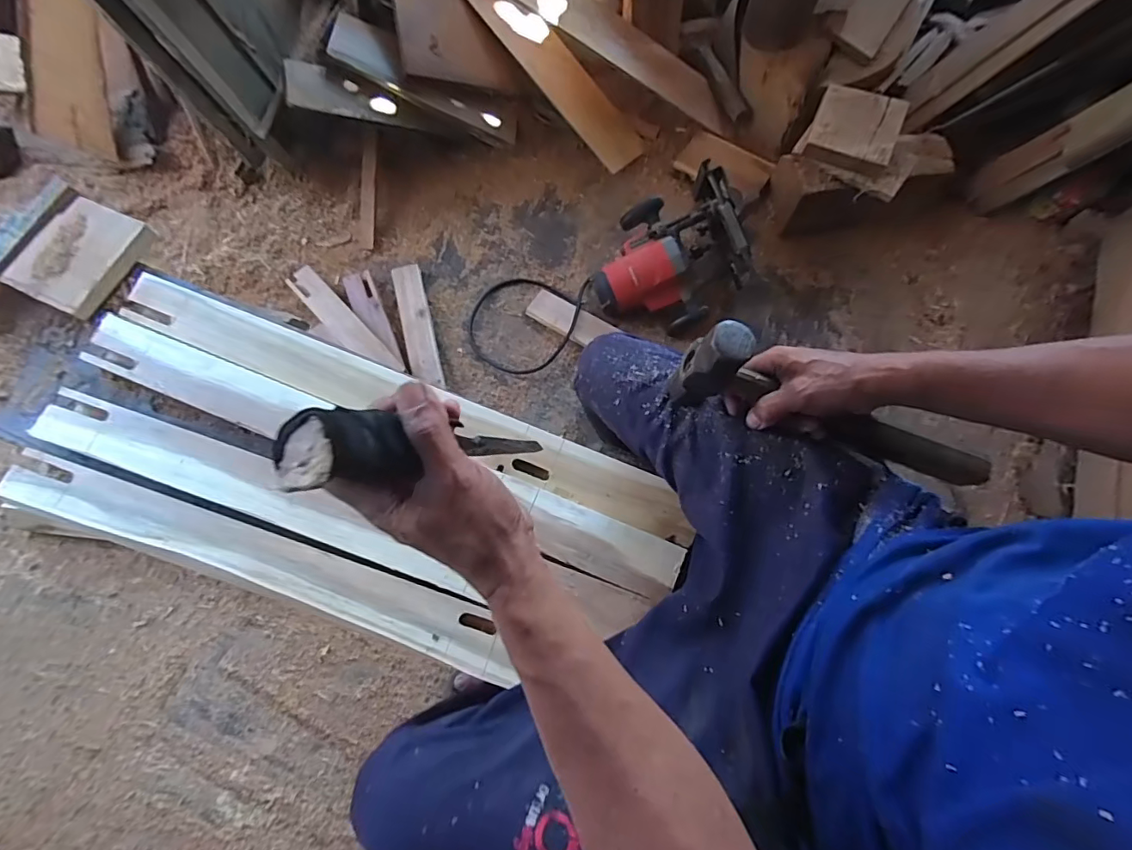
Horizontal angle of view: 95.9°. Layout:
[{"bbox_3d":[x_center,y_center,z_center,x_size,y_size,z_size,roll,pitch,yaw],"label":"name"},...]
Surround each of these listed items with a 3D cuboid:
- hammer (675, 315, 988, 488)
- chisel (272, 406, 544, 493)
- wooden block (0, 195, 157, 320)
[{"bbox_3d":[0.253,-0.006,0.477,0.305,0.104,0.050,19,76,-3],"label":"hammer"},{"bbox_3d":[-0.078,0.020,0.356,0.042,0.251,0.045,-1,88,20],"label":"chisel"},{"bbox_3d":[-0.597,-0.209,0.631,0.118,0.020,0.139,24,76,8],"label":"wooden block"}]

